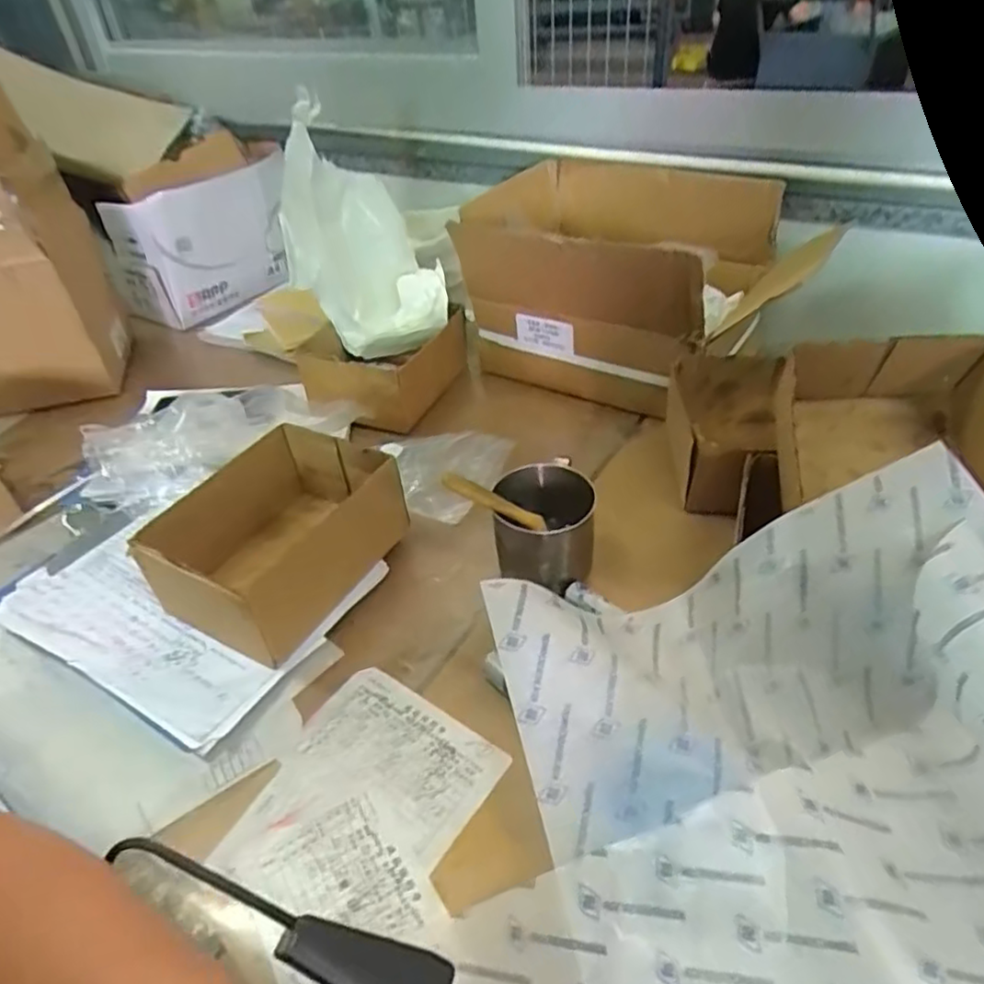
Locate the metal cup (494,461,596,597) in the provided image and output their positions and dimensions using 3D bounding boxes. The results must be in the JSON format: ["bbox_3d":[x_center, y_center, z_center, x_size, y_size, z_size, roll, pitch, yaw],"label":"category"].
[{"bbox_3d":[0.050,0.036,0.593,0.088,0.085,0.092,-3,40,3],"label":"metal cup"}]

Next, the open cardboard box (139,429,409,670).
[{"bbox_3d":[-0.192,0.043,0.609,0.156,0.095,0.198,20,46,27],"label":"open cardboard box"}]

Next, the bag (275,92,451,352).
[{"bbox_3d":[-0.155,-0.296,0.810,0.198,0.252,0.108,7,41,14],"label":"bag"}]

